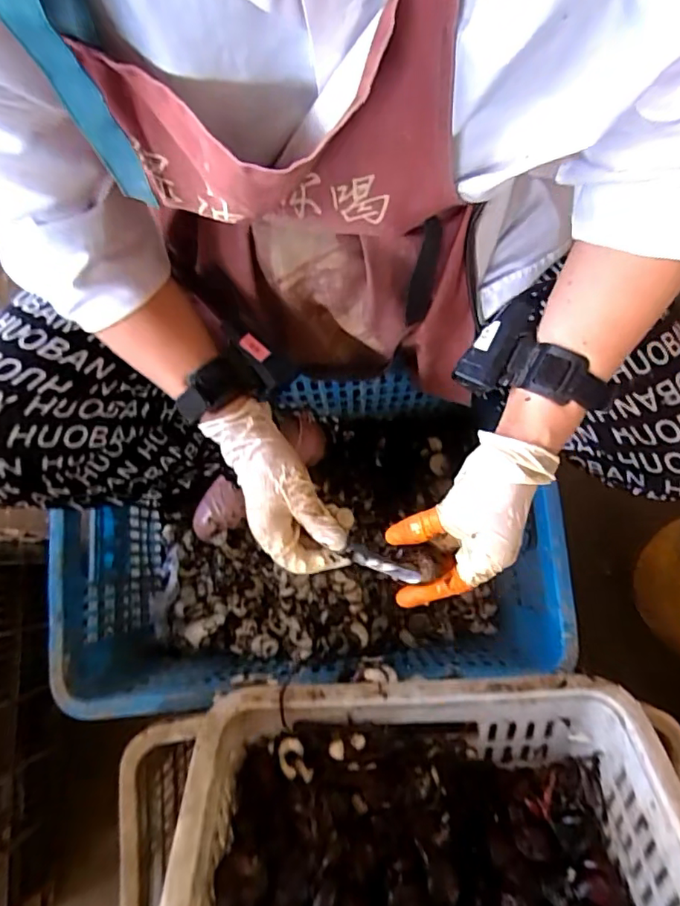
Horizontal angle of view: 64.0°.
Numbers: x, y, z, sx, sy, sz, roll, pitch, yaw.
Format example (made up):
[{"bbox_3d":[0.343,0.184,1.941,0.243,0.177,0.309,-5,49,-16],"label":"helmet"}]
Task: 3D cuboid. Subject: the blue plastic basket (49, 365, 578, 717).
[{"bbox_3d":[-0.035,0.097,0.676,0.503,0.268,0.328,-5,79,0],"label":"blue plastic basket"}]

